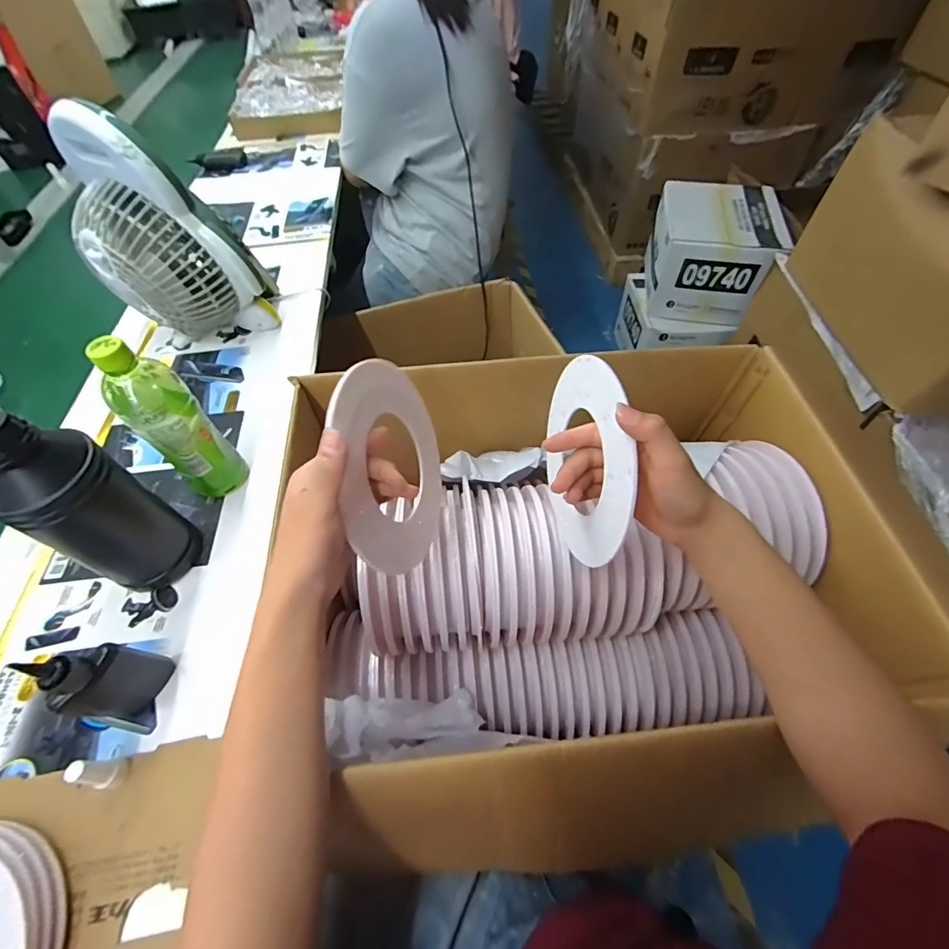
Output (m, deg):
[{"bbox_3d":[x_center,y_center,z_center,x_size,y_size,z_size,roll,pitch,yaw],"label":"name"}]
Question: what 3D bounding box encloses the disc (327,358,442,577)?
[{"bbox_3d":[-0.074,-0.009,0.414,0.009,0.179,0.180,-4,61,22],"label":"disc"}]

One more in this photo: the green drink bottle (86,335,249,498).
[{"bbox_3d":[-0.320,-0.052,0.480,0.065,0.211,0.066,33,63,23],"label":"green drink bottle"}]

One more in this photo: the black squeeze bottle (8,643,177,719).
[{"bbox_3d":[-0.307,0.168,0.370,0.031,0.131,0.055,7,56,8],"label":"black squeeze bottle"}]

